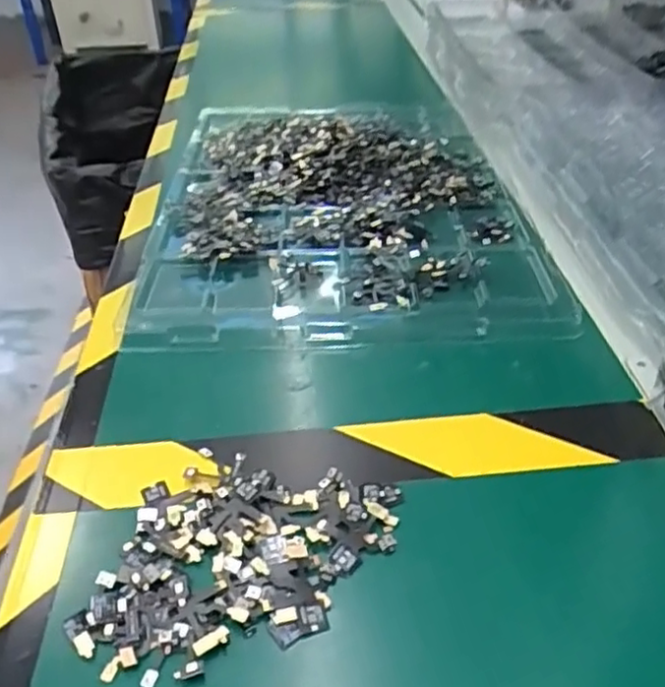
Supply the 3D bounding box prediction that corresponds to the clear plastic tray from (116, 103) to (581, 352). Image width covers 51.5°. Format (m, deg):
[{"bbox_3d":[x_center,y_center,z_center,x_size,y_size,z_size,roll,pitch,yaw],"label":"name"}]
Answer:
[{"bbox_3d":[0.001,-0.114,0.526,0.263,0.020,0.353,-3,38,0],"label":"clear plastic tray"}]

